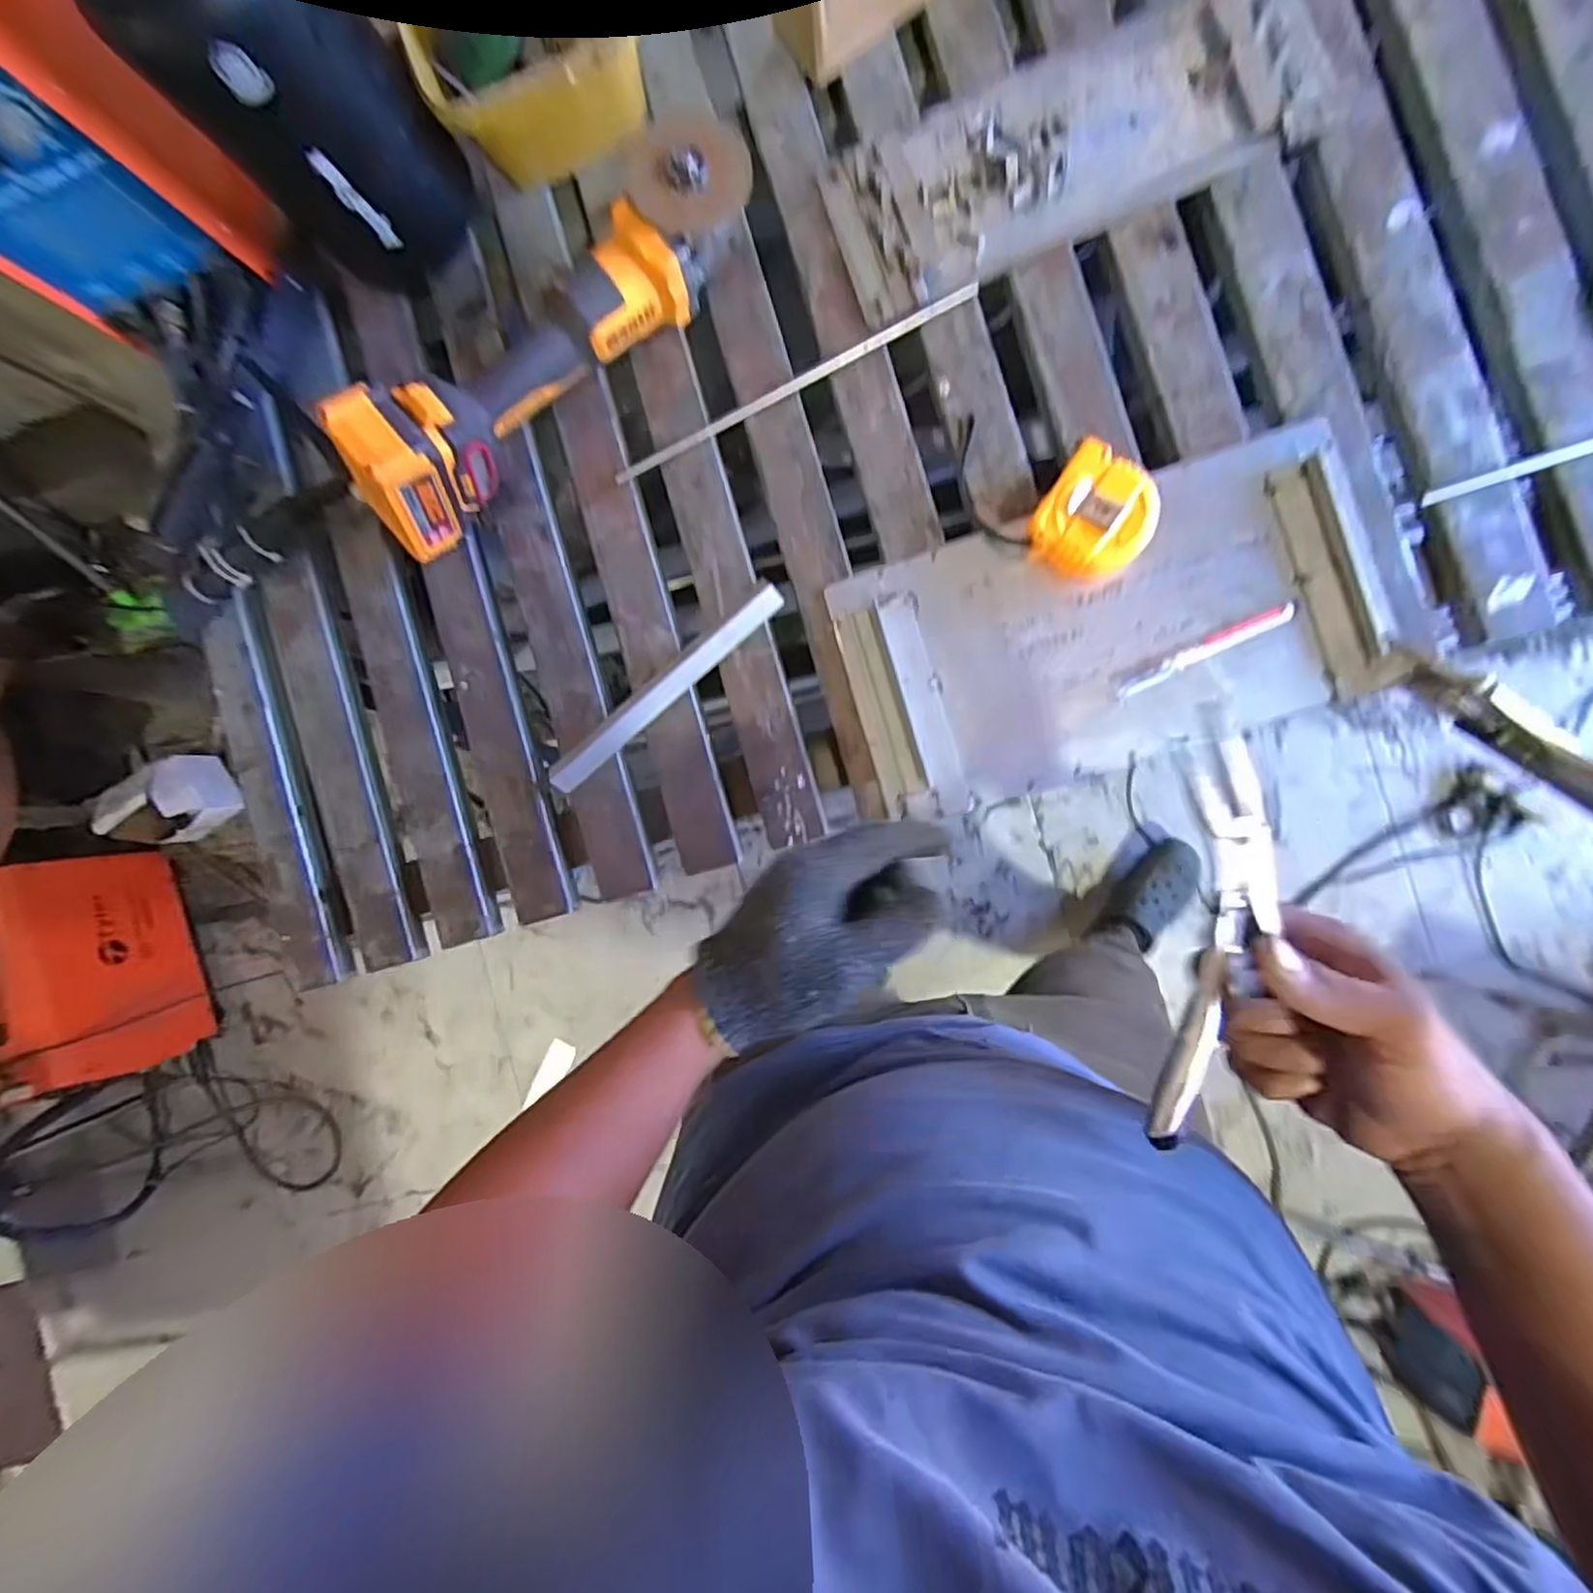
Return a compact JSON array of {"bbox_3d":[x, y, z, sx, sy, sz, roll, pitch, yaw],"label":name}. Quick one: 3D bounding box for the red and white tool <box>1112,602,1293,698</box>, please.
[{"bbox_3d":[0.297,-0.109,0.517,0.127,0.013,0.018,-25,87,8],"label":"red and white tool"}]

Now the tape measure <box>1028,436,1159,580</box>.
[{"bbox_3d":[0.217,-0.201,0.513,0.074,0.044,0.081,34,95,7],"label":"tape measure"}]

